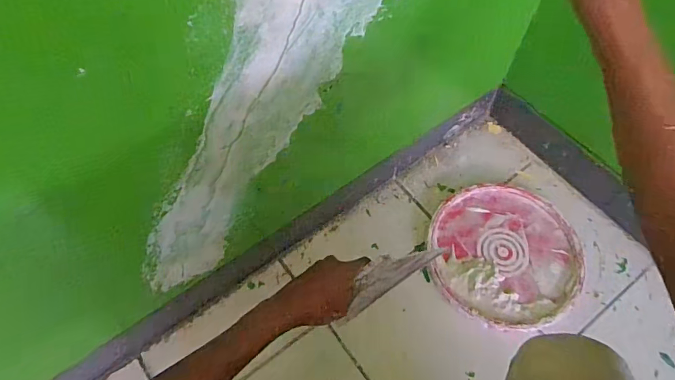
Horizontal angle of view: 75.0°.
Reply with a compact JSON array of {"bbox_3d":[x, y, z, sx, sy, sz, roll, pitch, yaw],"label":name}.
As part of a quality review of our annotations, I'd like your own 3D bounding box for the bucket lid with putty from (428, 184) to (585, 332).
[{"bbox_3d":[0.325,0.120,0.857,0.274,0.017,0.284,0,61,1],"label":"bucket lid with putty"}]

